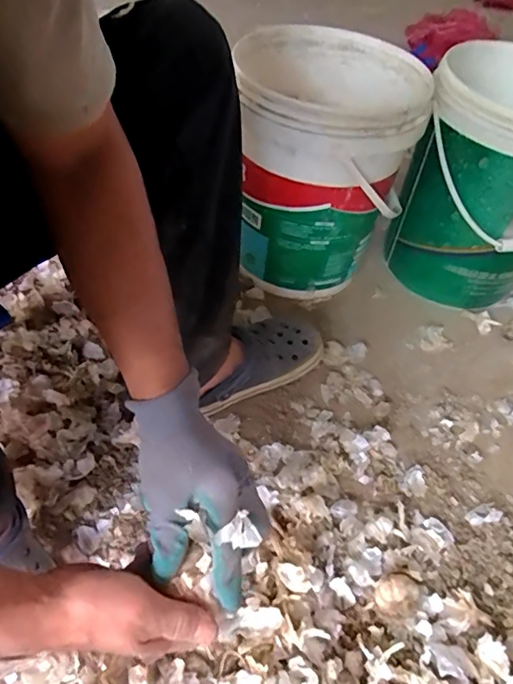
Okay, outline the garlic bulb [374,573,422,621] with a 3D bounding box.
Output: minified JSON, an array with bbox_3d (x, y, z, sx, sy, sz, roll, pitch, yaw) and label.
[{"bbox_3d":[0.162,0.290,0.553,0.048,0.032,0.042,-28,59,-25],"label":"garlic bulb"}]

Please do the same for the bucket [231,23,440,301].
[{"bbox_3d":[0.107,-0.268,0.801,0.266,0.348,0.263,17,51,8],"label":"bucket"}]

